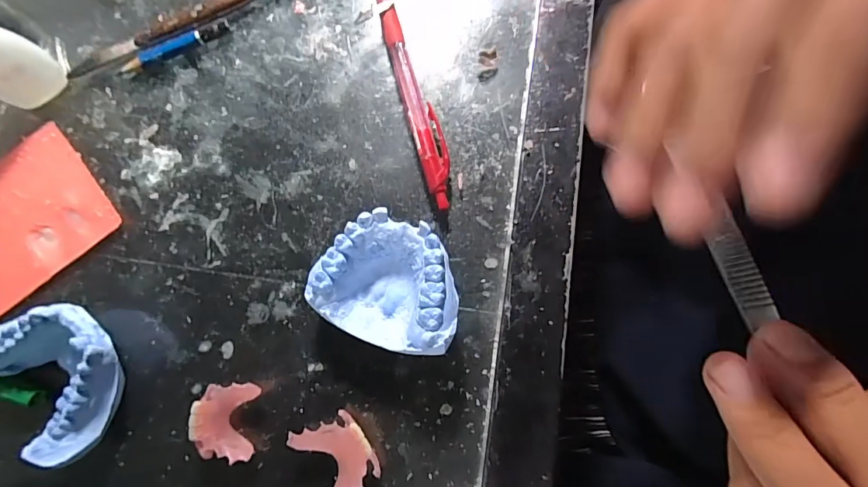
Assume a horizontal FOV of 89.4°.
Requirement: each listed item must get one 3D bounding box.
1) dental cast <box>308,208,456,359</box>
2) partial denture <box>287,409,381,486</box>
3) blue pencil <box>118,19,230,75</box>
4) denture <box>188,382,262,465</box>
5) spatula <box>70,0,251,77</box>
[{"bbox_3d":[-0.020,0.019,0.210,0.068,0.035,0.056,19,79,5],"label":"dental cast"},{"bbox_3d":[-0.044,0.097,0.204,0.029,0.016,0.039,-40,80,-6],"label":"partial denture"},{"bbox_3d":[-0.150,-0.113,0.252,0.066,0.009,0.008,-24,79,-3],"label":"blue pencil"},{"bbox_3d":[-0.098,0.083,0.207,0.026,0.017,0.033,3,78,2],"label":"denture"},{"bbox_3d":[-0.129,-0.138,0.257,0.167,0.010,0.014,-29,79,-4],"label":"spatula"}]

